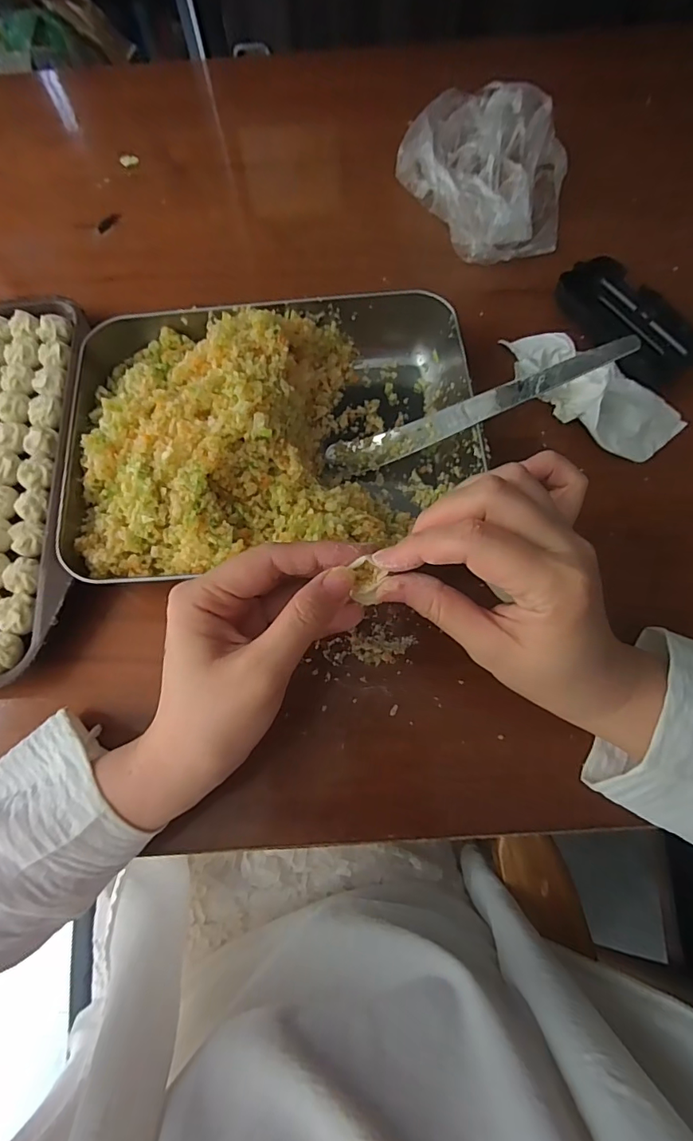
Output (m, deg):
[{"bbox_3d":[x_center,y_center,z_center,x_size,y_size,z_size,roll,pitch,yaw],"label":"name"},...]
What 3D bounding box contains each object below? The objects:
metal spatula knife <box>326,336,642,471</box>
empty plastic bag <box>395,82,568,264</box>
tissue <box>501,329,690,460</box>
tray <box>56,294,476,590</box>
[{"bbox_3d":[0.072,-0.095,0.299,0.186,0.009,0.024,-13,78,30],"label":"metal spatula knife"},{"bbox_3d":[0.124,-0.339,0.404,0.144,0.057,0.164,-23,71,-7],"label":"empty plastic bag"},{"bbox_3d":[0.168,-0.128,0.339,0.135,0.039,0.065,37,75,13],"label":"tissue"},{"bbox_3d":[-0.044,-0.100,0.317,0.261,0.073,0.211,-4,70,0],"label":"tray"}]

